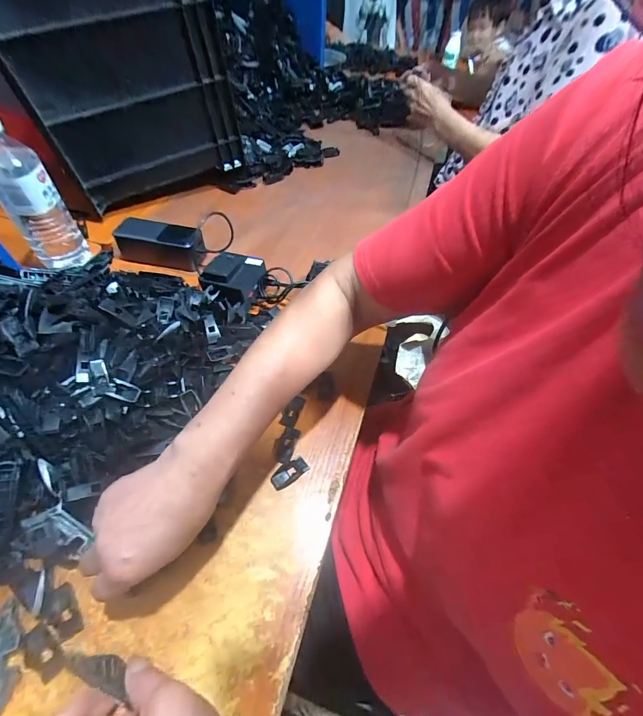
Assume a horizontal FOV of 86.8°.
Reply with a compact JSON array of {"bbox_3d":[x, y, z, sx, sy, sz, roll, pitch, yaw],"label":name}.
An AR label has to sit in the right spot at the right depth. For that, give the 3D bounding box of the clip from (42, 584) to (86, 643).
[{"bbox_3d":[-0.224,0.218,0.292,0.021,0.005,0.045,-37,63,-27],"label":"clip"}]

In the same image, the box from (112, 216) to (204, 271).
[{"bbox_3d":[-0.256,-0.182,0.558,0.138,0.059,0.052,13,53,6],"label":"box"}]

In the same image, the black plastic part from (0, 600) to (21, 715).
[{"bbox_3d":[-0.250,0.237,0.266,0.020,0.005,0.076,0,54,-34],"label":"black plastic part"}]

